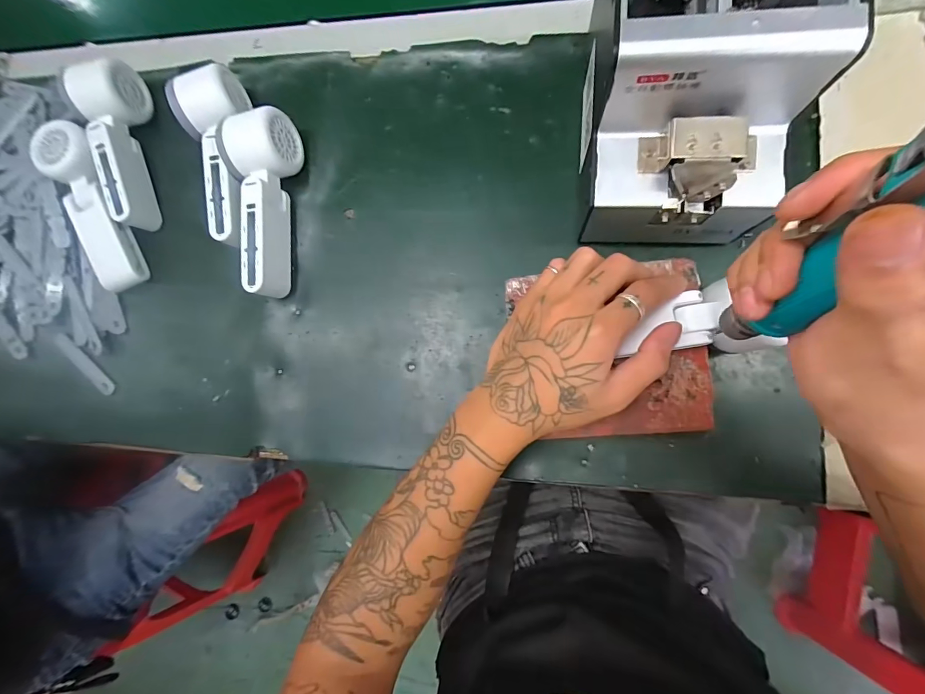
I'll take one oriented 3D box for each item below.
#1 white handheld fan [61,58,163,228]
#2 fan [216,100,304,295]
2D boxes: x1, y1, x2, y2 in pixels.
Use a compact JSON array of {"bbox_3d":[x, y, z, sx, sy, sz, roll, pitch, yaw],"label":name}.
[{"bbox_3d":[-0.355,-0.200,0.411,0.045,0.065,0.168,-3,85,8],"label":"white handheld fan"},{"bbox_3d":[-0.182,-0.130,0.375,0.057,0.058,0.169,-5,84,8],"label":"fan"}]

